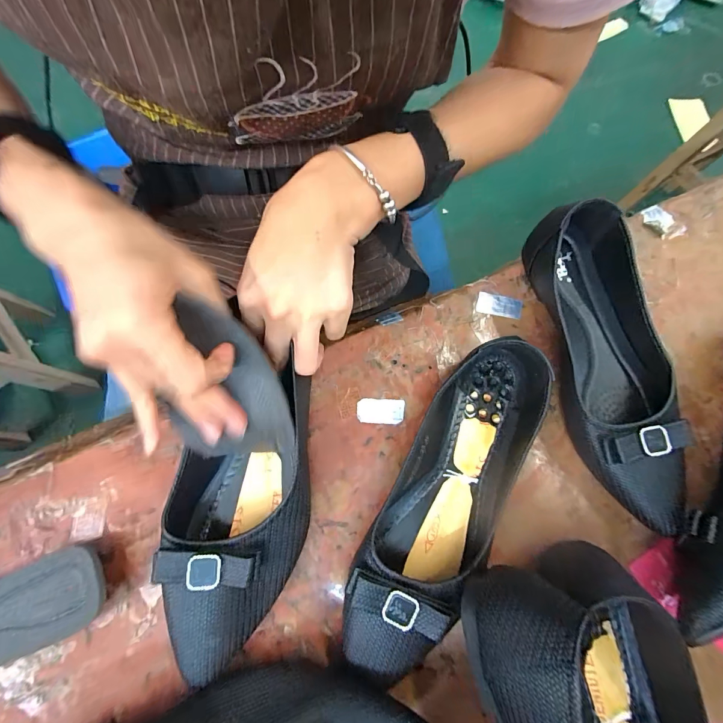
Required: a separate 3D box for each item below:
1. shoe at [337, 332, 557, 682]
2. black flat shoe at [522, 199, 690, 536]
[{"bbox_3d":[0.070,0.092,0.258,0.086,0.048,0.263,28,76,6],"label":"shoe"},{"bbox_3d":[0.200,-0.003,0.274,0.097,0.075,0.253,-11,75,-5],"label":"black flat shoe"}]

